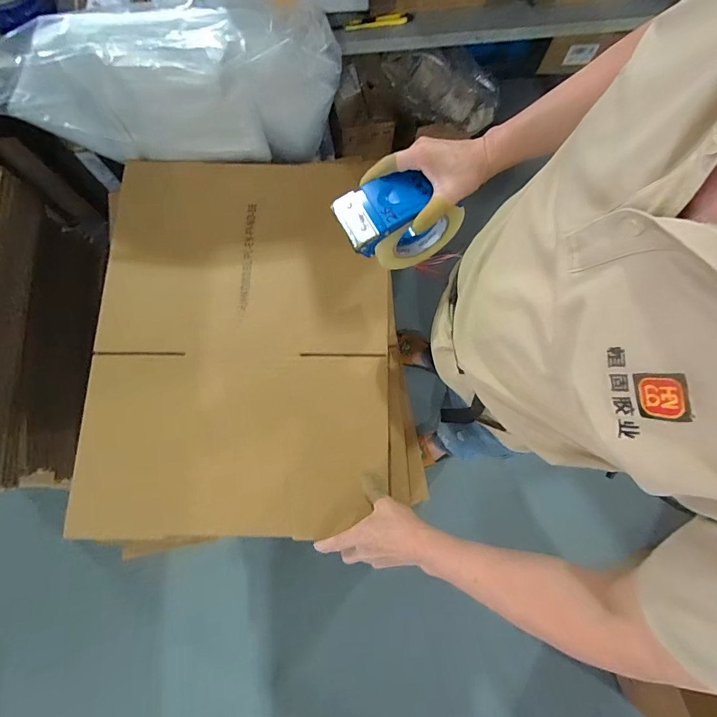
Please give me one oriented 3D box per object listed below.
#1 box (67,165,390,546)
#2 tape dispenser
[{"bbox_3d":[-0.185,-0.036,0.647,0.471,0.051,0.621,1,78,-1],"label":"box"},{"bbox_3d":[0.054,-0.174,0.522,0.162,0.122,0.066,-23,80,-6],"label":"tape dispenser"}]

